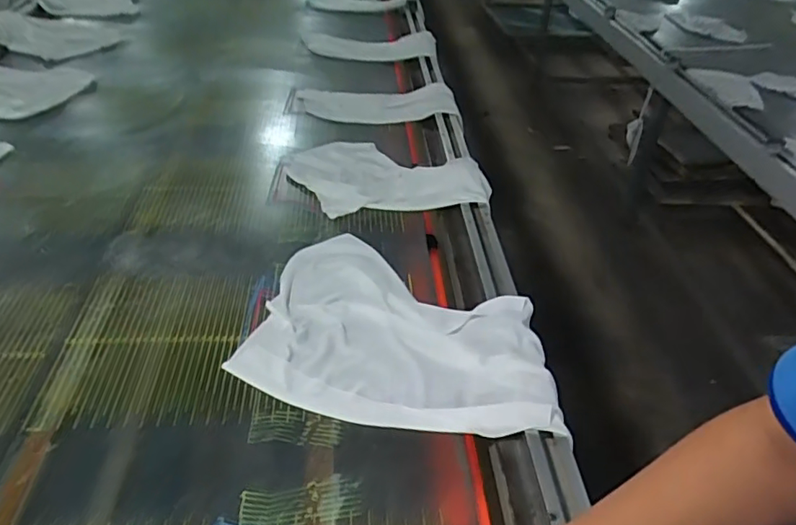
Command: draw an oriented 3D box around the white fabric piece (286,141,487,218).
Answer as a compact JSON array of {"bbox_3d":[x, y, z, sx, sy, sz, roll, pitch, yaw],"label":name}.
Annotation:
[{"bbox_3d":[-0.026,-0.190,1.125,0.406,0.055,0.251,2,40,-3],"label":"white fabric piece"}]

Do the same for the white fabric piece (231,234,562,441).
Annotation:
[{"bbox_3d":[0.017,0.087,0.795,0.436,0.069,0.323,13,41,10],"label":"white fabric piece"}]

